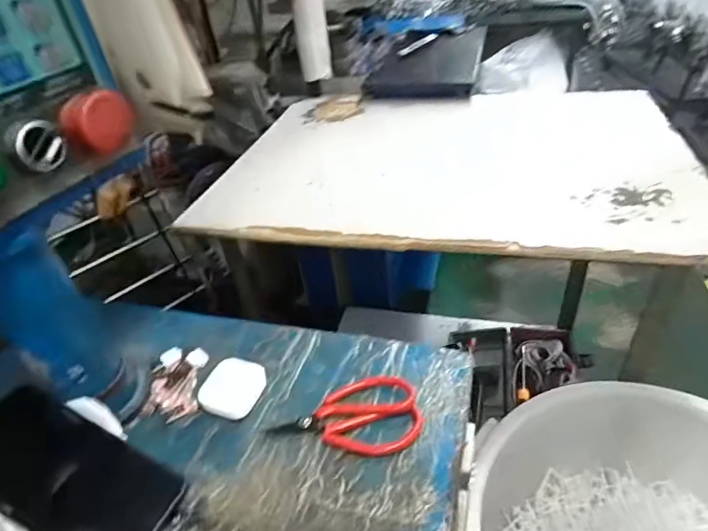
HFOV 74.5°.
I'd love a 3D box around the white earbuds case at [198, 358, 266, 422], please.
[{"bbox_3d":[-0.106,0.106,0.406,0.048,0.015,0.050,11,42,22],"label":"white earbuds case"}]

